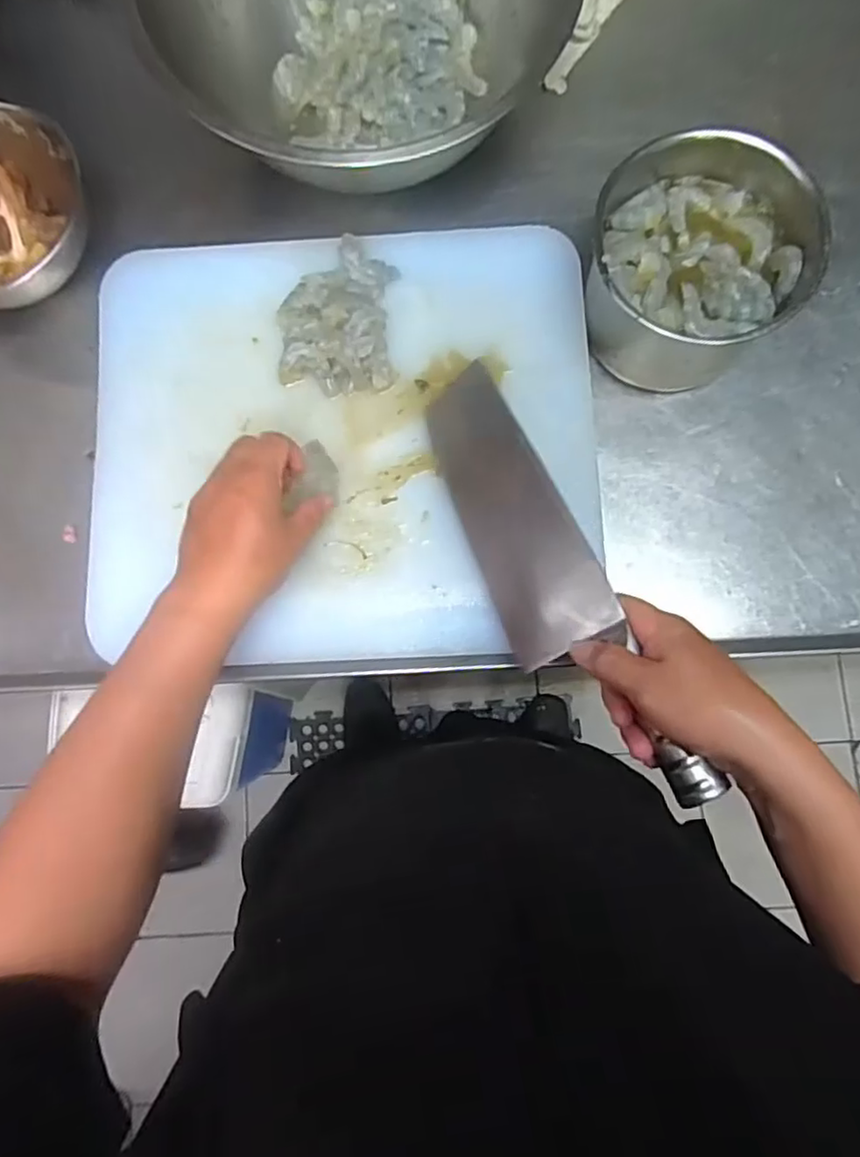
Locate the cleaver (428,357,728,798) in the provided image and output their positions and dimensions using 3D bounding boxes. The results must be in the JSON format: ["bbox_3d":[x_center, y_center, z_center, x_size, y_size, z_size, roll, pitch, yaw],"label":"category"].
[{"bbox_3d":[0.084,0.004,0.445,0.087,0.030,0.317,-39,72,35],"label":"cleaver"}]

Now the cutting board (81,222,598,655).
[{"bbox_3d":[-0.066,-0.108,0.499,0.380,0.027,0.332,-2,83,2],"label":"cutting board"}]

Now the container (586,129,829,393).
[{"bbox_3d":[0.197,-0.237,0.485,0.148,0.123,0.147,-1,81,4],"label":"container"}]

